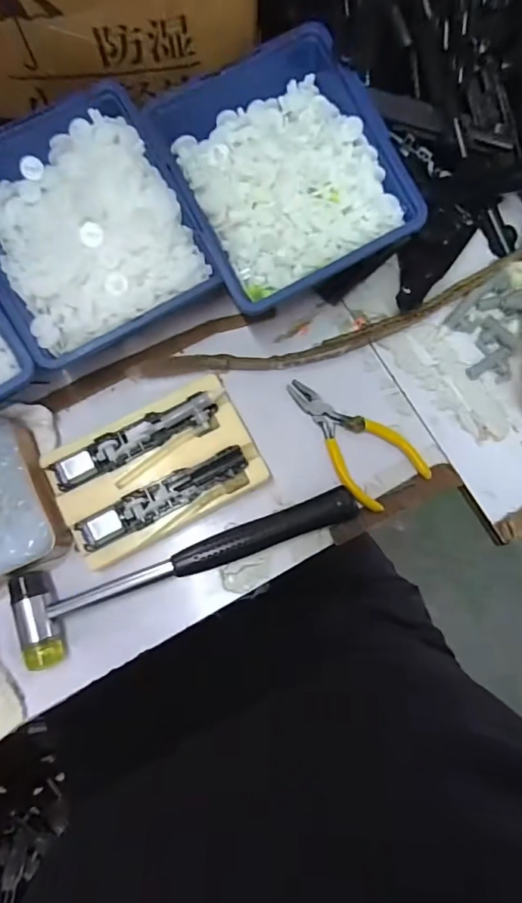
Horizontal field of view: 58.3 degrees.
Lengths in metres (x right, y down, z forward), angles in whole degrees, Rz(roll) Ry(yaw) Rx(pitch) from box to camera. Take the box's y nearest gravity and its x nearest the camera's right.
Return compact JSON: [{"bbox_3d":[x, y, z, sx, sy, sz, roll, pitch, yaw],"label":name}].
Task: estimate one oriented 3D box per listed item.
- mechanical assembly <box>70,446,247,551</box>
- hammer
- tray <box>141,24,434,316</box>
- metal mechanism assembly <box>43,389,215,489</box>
[{"bbox_3d":[-0.066,0.029,0.316,0.120,0.010,0.022,-28,77,-5],"label":"mechanical assembly"},{"bbox_3d":[-0.045,0.075,0.317,0.236,0.023,0.056,-19,77,-3],"label":"hammer"},{"bbox_3d":[0.016,-0.196,0.328,0.144,0.038,0.164,-24,77,-4],"label":"tray"},{"bbox_3d":[-0.087,-0.010,0.324,0.117,0.011,0.023,-27,77,-5],"label":"metal mechanism assembly"}]

